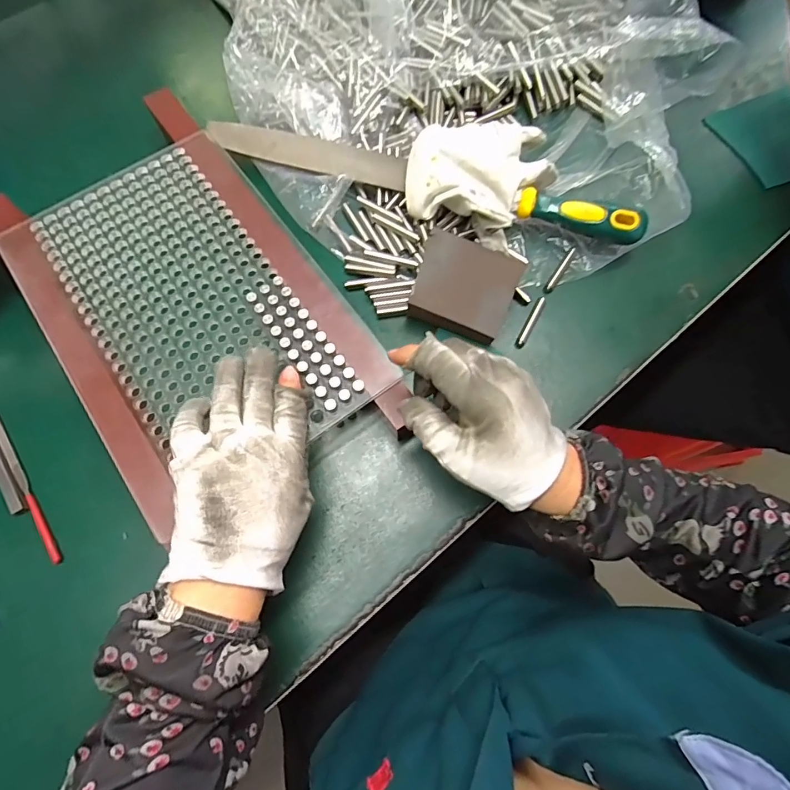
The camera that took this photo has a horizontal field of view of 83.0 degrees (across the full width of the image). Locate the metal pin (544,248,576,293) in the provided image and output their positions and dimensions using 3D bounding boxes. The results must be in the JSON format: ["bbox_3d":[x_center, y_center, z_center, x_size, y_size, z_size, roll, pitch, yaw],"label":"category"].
[{"bbox_3d":[0.145,-0.110,0.391,0.007,0.004,0.048,33,81,11],"label":"metal pin"}]

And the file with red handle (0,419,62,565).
[{"bbox_3d":[-0.288,0.061,0.342,0.006,0.008,0.153,-34,76,-10],"label":"file with red handle"}]

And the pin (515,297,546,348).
[{"bbox_3d":[0.115,-0.061,0.378,0.007,0.007,0.048,27,80,10],"label":"pin"}]

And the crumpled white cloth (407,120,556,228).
[{"bbox_3d":[0.070,-0.185,0.386,0.117,0.054,0.080,18,72,7],"label":"crumpled white cloth"}]

